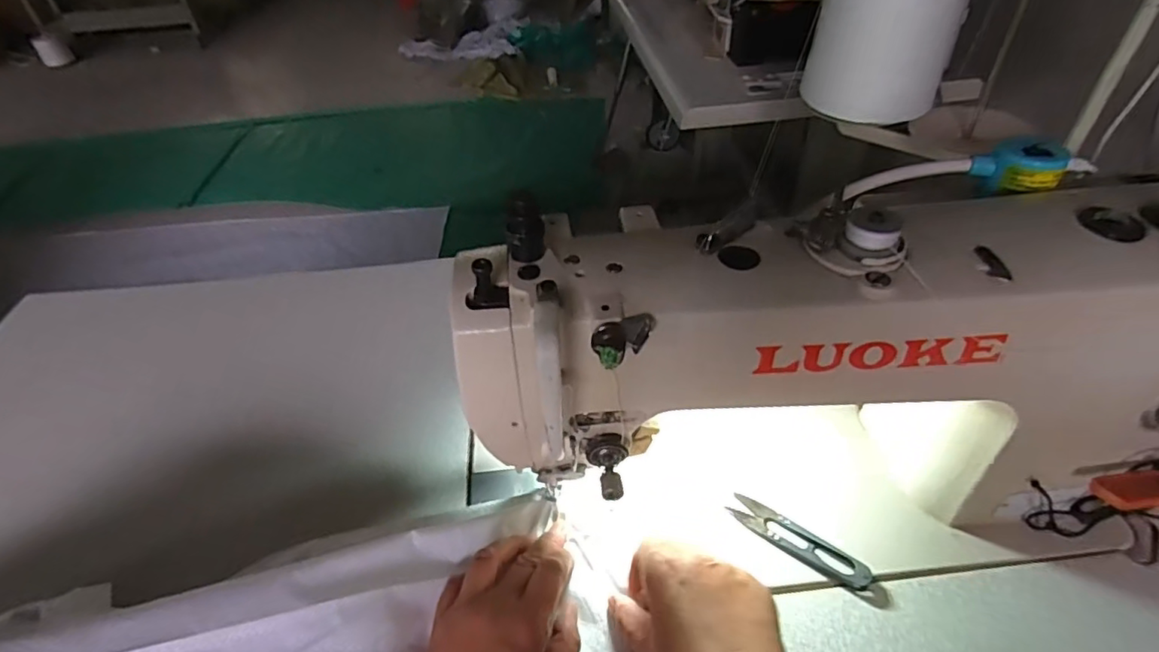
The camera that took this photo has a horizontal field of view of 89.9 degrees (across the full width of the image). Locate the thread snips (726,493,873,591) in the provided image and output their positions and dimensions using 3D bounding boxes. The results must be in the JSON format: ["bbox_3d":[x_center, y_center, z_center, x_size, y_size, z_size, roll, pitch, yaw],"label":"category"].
[{"bbox_3d":[0.155,0.152,0.411,0.099,0.008,0.021,27,51,28],"label":"thread snips"}]

